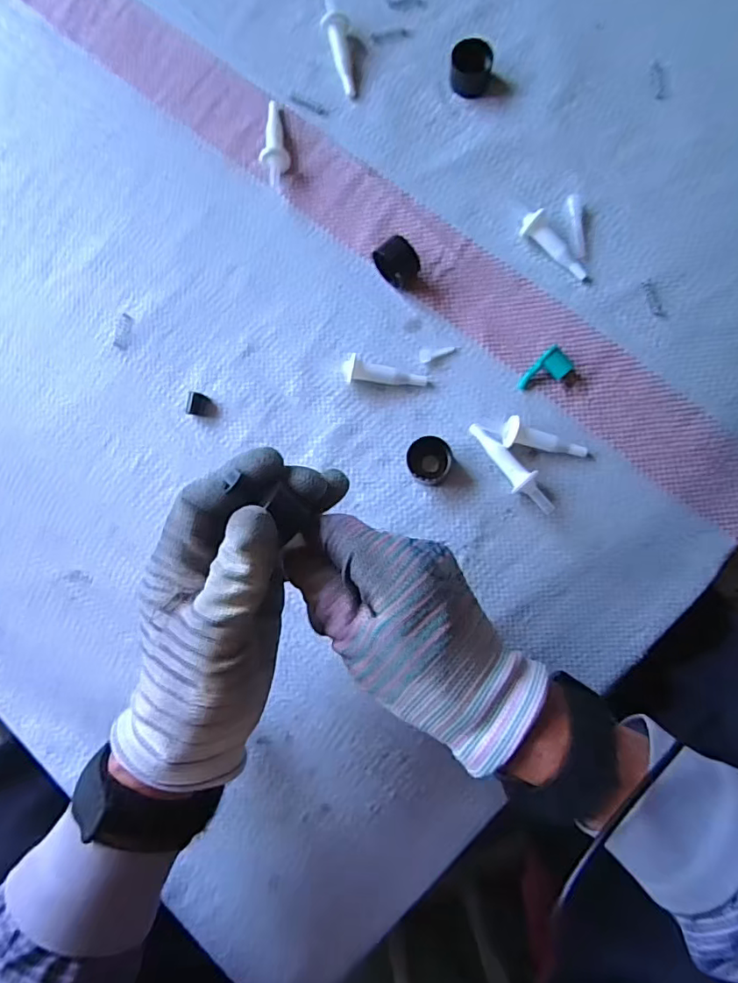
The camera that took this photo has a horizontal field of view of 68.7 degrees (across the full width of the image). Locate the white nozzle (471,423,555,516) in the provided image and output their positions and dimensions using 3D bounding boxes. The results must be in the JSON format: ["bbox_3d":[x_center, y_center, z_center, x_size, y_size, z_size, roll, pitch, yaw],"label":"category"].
[{"bbox_3d":[0.096,-0.016,0.362,0.017,0.020,0.076,-33,83,0],"label":"white nozzle"}]

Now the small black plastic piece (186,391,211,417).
[{"bbox_3d":[-0.122,-0.062,0.388,0.015,0.010,0.016,7,85,5],"label":"small black plastic piece"}]

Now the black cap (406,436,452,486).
[{"bbox_3d":[0.041,-0.021,0.367,0.029,0.020,0.029,0,84,4],"label":"black cap"}]

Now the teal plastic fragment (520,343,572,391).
[{"bbox_3d":[0.120,-0.080,0.370,0.032,0.017,0.021,-44,83,-1],"label":"teal plastic fragment"}]

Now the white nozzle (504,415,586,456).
[{"bbox_3d":[0.119,-0.037,0.363,0.056,0.020,0.021,6,85,5],"label":"white nozzle"}]

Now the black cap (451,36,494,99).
[{"bbox_3d":[0.075,-0.311,0.396,0.029,0.021,0.025,4,84,4],"label":"black cap"}]

